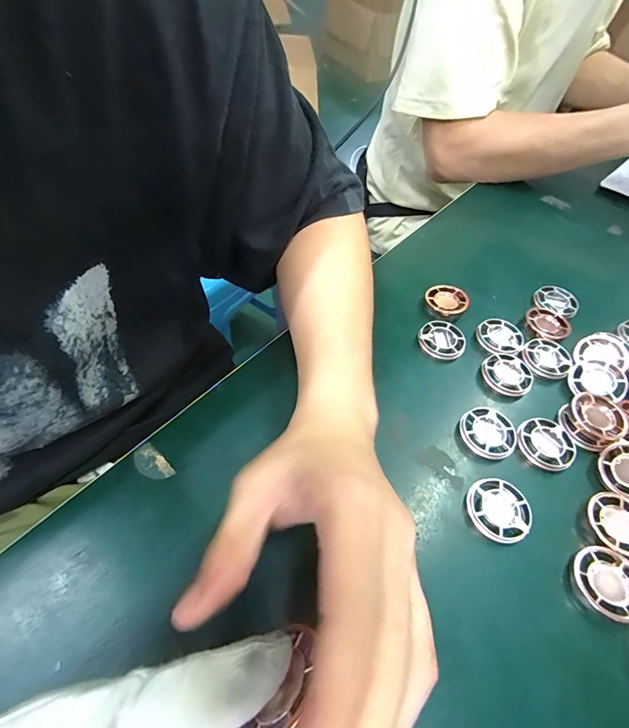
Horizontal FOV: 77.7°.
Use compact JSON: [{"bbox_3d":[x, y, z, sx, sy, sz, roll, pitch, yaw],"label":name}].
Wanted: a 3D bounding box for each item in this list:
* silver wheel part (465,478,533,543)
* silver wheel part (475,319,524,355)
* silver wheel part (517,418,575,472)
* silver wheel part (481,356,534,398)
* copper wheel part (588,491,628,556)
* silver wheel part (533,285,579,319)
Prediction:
[{"bbox_3d":[0.119,0.095,0.254,0.038,0.010,0.039,3,55,-4],"label":"silver wheel part"},{"bbox_3d":[0.163,-0.024,0.344,0.039,0.004,0.038,3,55,-4],"label":"silver wheel part"},{"bbox_3d":[0.168,0.058,0.285,0.038,0.007,0.039,3,55,-4],"label":"silver wheel part"},{"bbox_3d":[0.158,0.009,0.323,0.038,0.010,0.040,-36,66,-27],"label":"silver wheel part"},{"bbox_3d":[0.197,0.102,0.251,0.035,0.005,0.038,3,55,-4],"label":"copper wheel part"},{"bbox_3d":[0.233,-0.062,0.376,0.040,0.007,0.034,30,57,14],"label":"silver wheel part"}]

